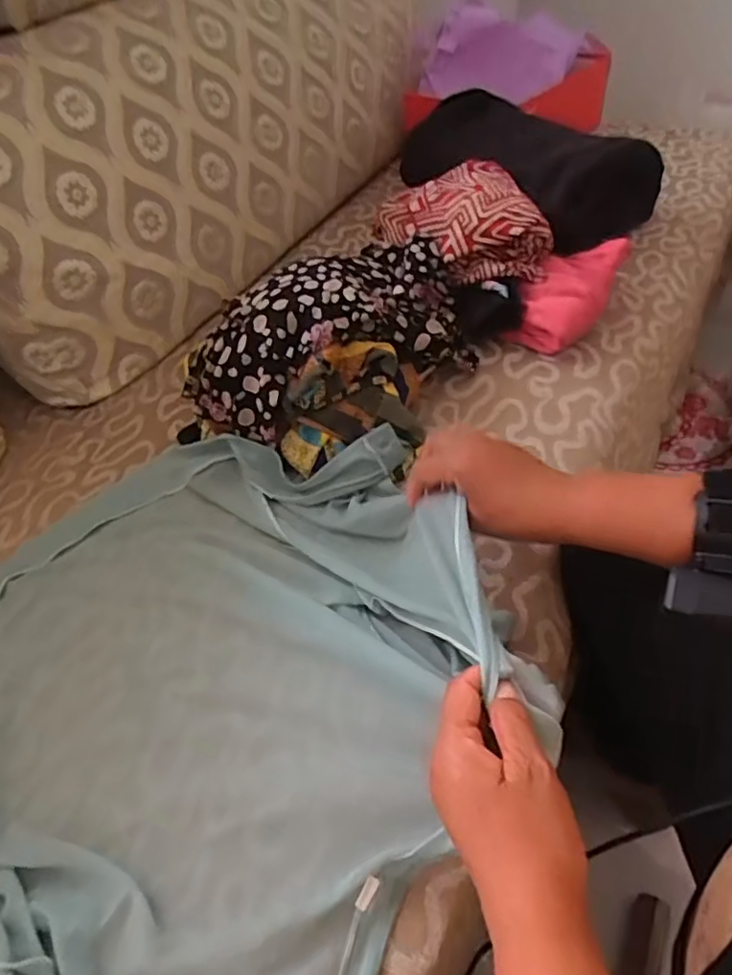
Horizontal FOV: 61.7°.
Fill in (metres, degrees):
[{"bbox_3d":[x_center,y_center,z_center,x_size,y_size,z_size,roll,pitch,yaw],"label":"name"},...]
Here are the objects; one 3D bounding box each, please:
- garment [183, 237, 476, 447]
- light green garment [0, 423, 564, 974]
[{"bbox_3d":[-0.041,-0.165,0.655,0.307,0.131,0.146,-23,51,-13],"label":"garment"},{"bbox_3d":[-0.152,0.174,0.426,0.450,0.110,0.586,3,52,9],"label":"light green garment"}]

